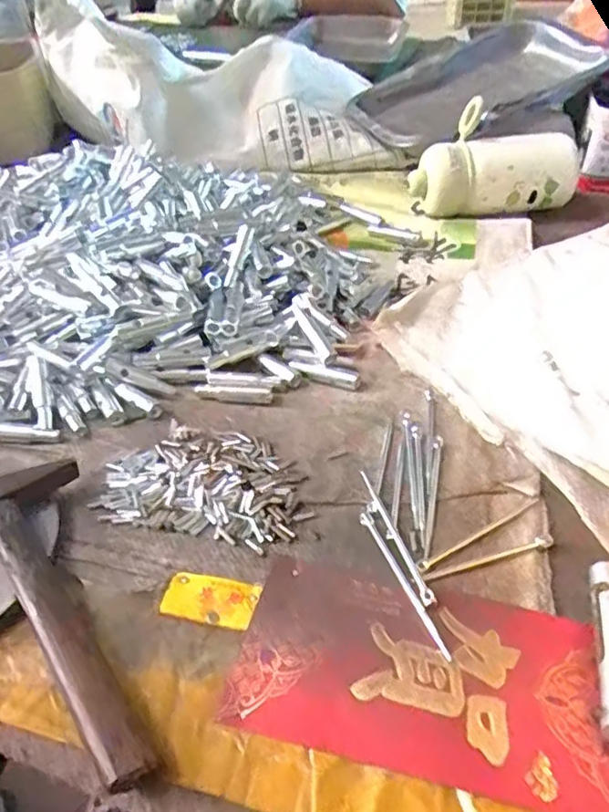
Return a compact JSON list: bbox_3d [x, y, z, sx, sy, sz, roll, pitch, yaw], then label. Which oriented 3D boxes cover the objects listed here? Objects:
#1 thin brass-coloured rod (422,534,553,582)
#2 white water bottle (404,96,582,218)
[{"bbox_3d":[0.093,0.077,0.313,0.073,0.007,0.008,-13,44,-11],"label":"thin brass-coloured rod"},{"bbox_3d":[0.176,-0.223,0.583,0.151,0.074,0.062,-7,43,-4],"label":"white water bottle"}]

